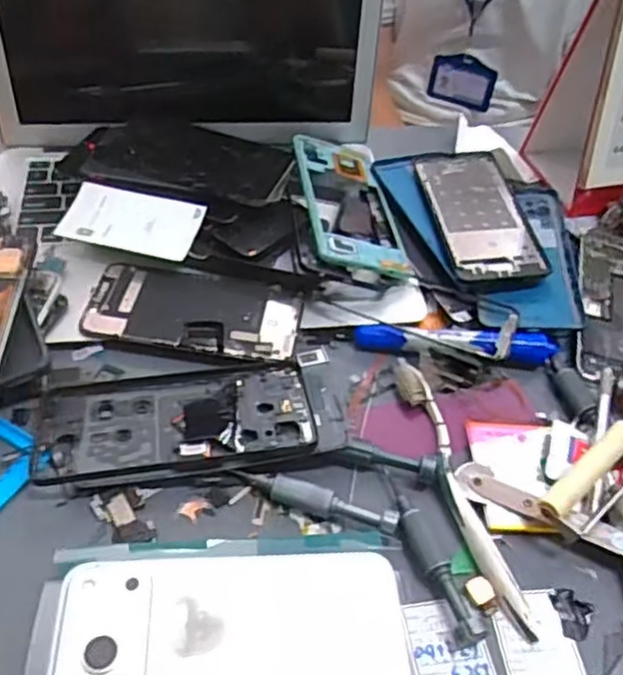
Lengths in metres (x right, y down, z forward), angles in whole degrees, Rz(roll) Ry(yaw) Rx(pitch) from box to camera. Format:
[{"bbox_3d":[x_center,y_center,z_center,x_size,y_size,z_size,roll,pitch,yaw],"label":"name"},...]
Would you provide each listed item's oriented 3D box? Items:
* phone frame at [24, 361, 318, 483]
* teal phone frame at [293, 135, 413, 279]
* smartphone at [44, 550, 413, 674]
[{"bbox_3d":[-0.082,0.047,0.421,0.160,0.015,0.075,-3,47,-10],"label":"phone frame"},{"bbox_3d":[0.026,-0.111,0.553,0.077,0.009,0.169,6,45,-23],"label":"teal phone frame"},{"bbox_3d":[-0.036,0.136,0.319,0.159,0.005,0.076,1,49,-6],"label":"smartphone"}]

